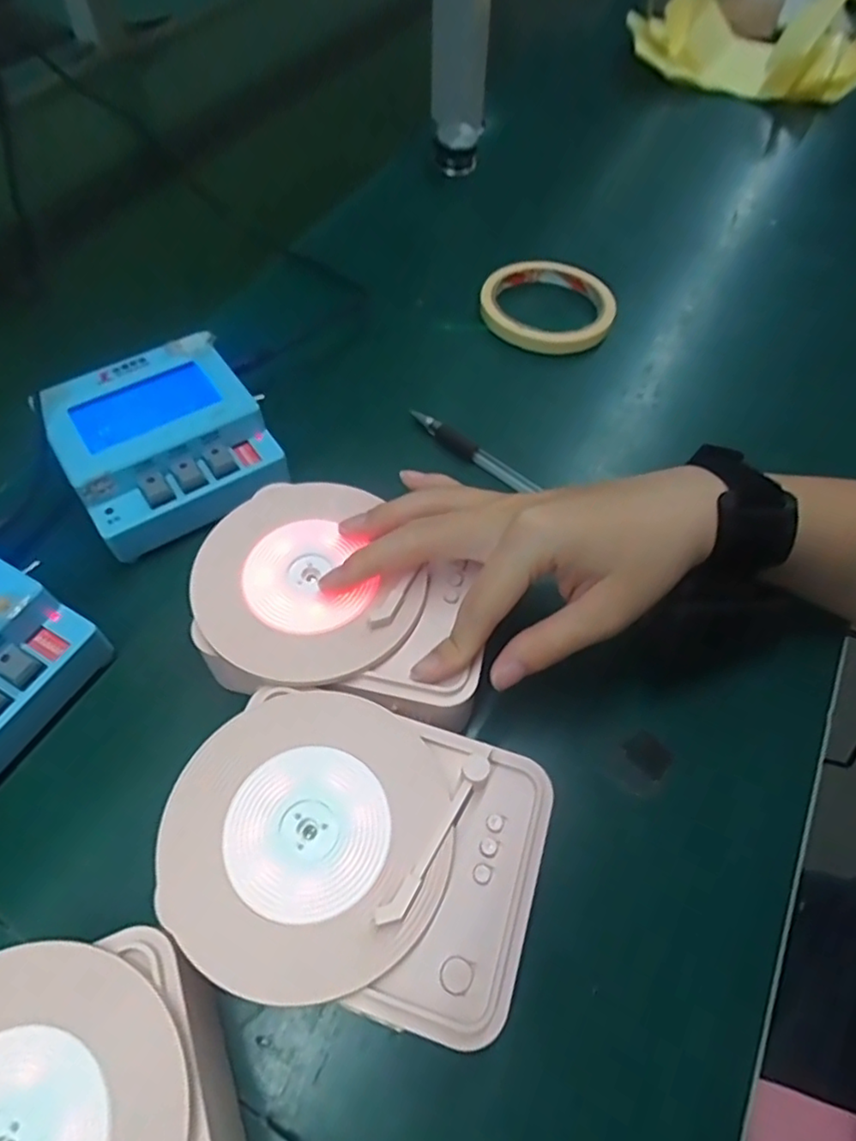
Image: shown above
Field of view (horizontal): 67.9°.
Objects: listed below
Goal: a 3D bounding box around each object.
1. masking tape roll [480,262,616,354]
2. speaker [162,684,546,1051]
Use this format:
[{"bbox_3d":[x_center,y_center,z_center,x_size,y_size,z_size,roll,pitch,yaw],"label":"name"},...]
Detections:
[{"bbox_3d":[0.086,-0.190,0.462,0.093,0.018,0.093,1,57,-1],"label":"masking tape roll"},{"bbox_3d":[-0.026,0.107,0.242,0.128,0.056,0.100,17,58,9],"label":"speaker"}]

